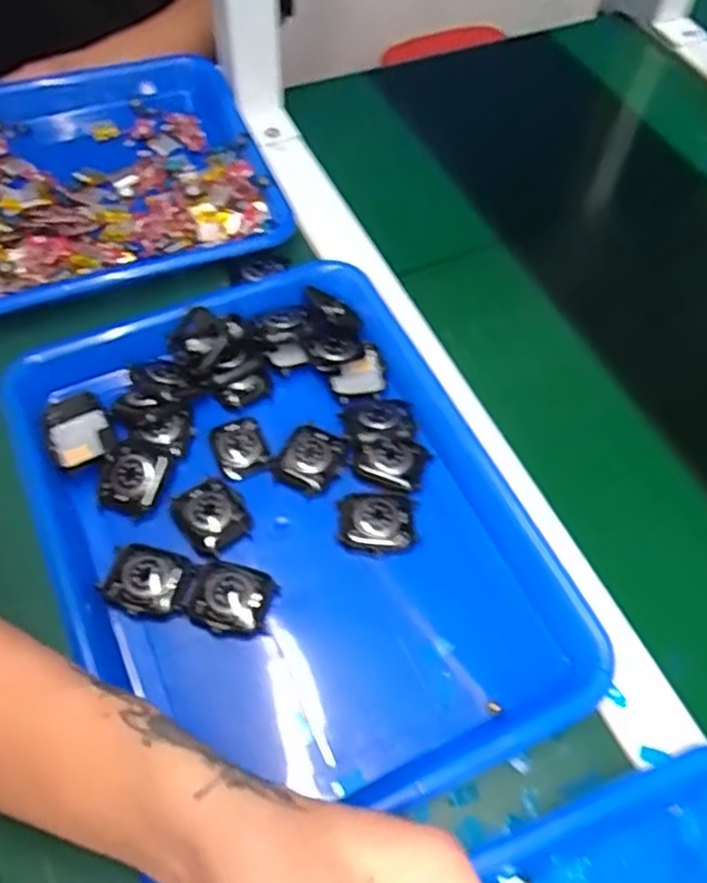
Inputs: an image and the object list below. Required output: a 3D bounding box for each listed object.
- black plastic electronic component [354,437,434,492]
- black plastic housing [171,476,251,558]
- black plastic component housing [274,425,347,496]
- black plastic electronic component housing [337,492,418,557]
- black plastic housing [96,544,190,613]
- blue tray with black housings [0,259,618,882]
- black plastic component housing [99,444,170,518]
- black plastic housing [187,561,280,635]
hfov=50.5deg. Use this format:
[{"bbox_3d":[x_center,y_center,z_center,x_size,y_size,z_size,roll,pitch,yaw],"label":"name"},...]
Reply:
[{"bbox_3d":[0.023,0.013,0.461,0.044,0.007,0.032,14,75,1],"label":"black plastic electronic component"},{"bbox_3d":[-0.083,0.043,0.439,0.038,0.014,0.042,-27,62,-15],"label":"black plastic housing"},{"bbox_3d":[-0.025,0.011,0.461,0.036,0.009,0.041,23,61,13],"label":"black plastic component housing"},{"bbox_3d":[0.013,0.048,0.439,0.043,0.009,0.037,-3,59,-2],"label":"black plastic electronic component housing"},{"bbox_3d":[-0.116,0.076,0.418,0.043,0.013,0.037,14,60,8],"label":"black plastic housing"},{"bbox_3d":[-0.039,0.042,0.435,0.262,0.030,0.331,-22,61,-13],"label":"blue tray with black housings"},{"bbox_3d":[-0.132,0.024,0.448,0.033,0.020,0.037,16,60,9],"label":"black plastic component housing"},{"bbox_3d":[-0.067,0.086,0.413,0.046,0.014,0.038,4,59,3],"label":"black plastic housing"}]

